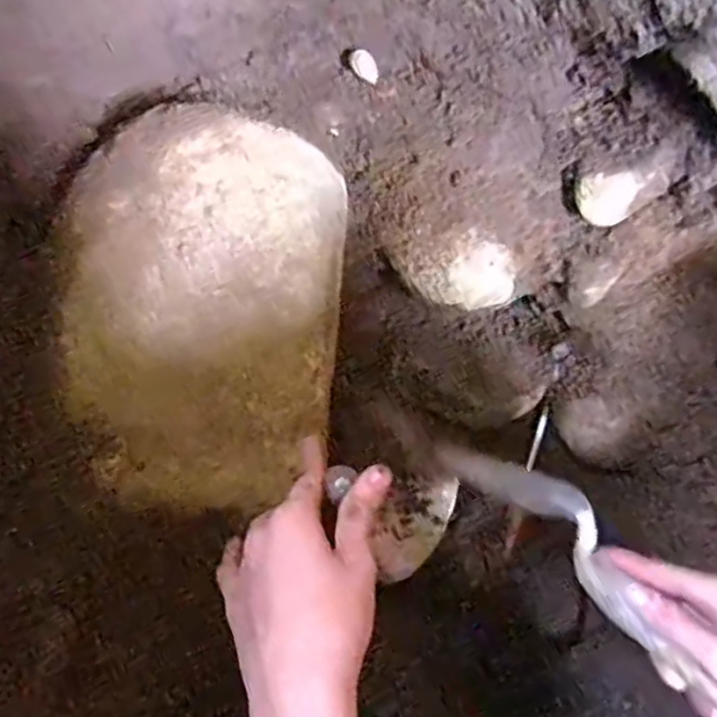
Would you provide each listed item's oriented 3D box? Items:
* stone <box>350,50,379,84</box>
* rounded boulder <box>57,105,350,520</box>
[{"bbox_3d":[0.006,-0.255,0.615,0.019,0.031,0.011,-29,28,18],"label":"stone"},{"bbox_3d":[-0.111,-0.031,0.515,0.186,0.165,0.240,4,64,4],"label":"rounded boulder"}]

